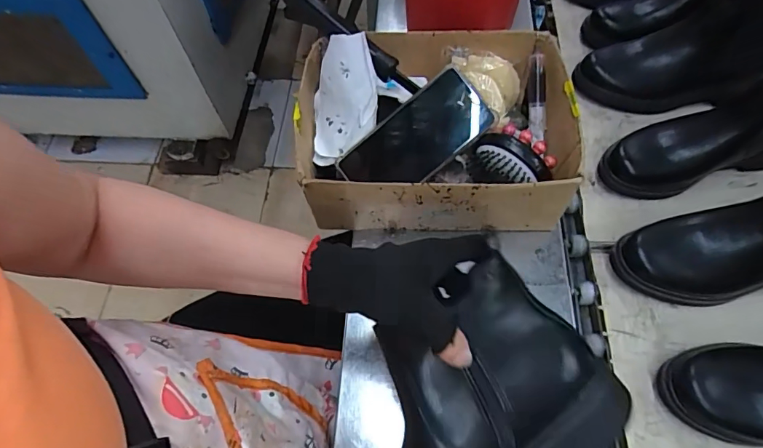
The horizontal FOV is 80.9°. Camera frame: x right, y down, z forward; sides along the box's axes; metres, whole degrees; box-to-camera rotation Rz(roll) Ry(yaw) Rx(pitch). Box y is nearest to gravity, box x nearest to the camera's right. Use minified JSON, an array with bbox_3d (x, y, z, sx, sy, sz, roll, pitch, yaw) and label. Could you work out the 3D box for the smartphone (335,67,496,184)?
[{"bbox_3d":[0.035,-0.088,0.478,0.160,0.009,0.076,-38,85,13],"label":"smartphone"}]

